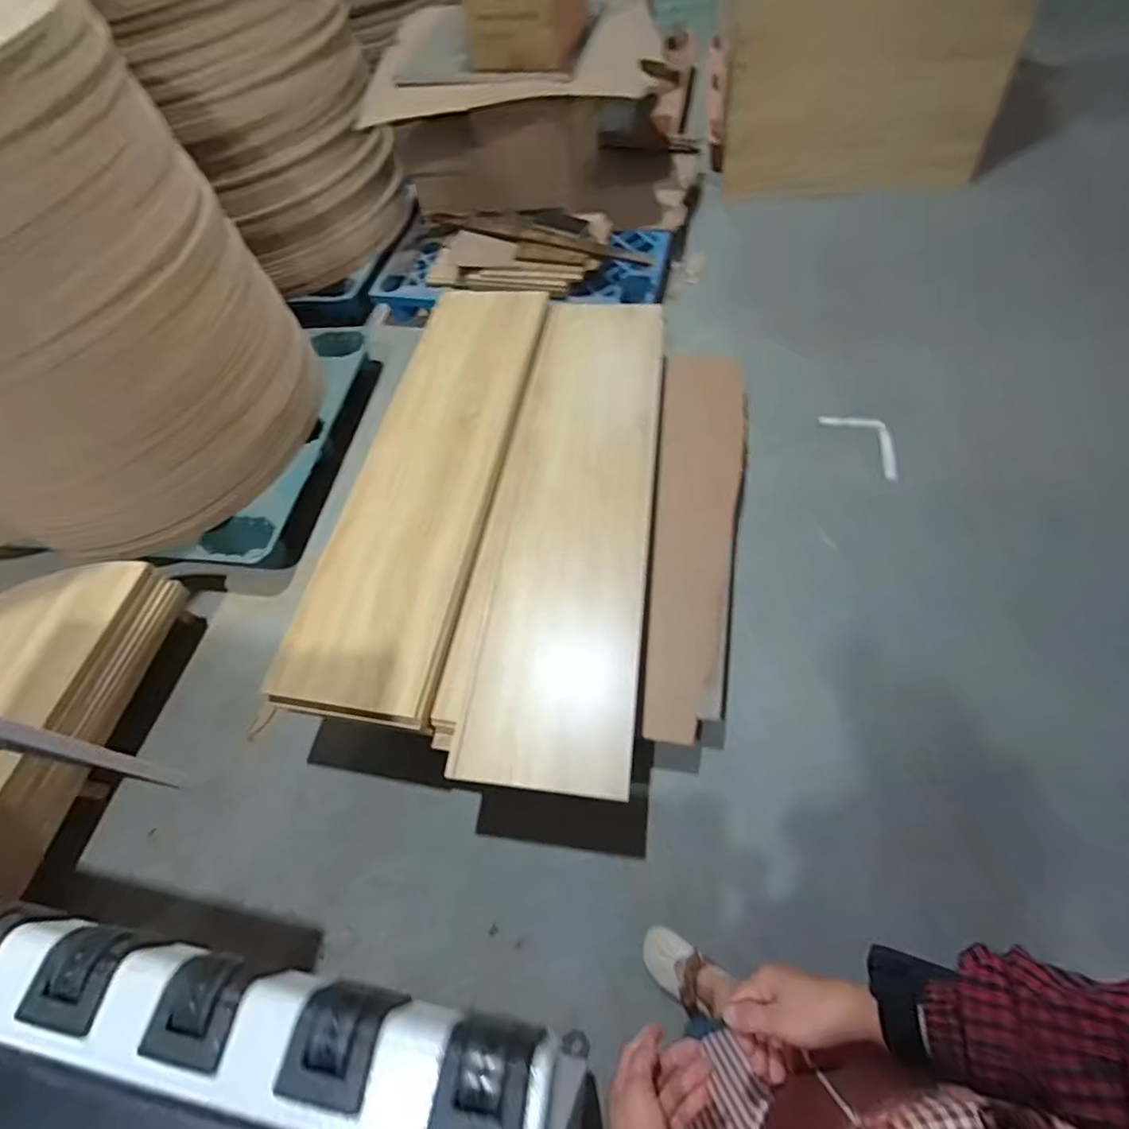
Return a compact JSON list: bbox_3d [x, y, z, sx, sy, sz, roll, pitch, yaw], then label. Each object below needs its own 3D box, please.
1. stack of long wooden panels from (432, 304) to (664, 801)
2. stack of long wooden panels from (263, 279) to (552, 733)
[{"bbox_3d":[0.003,-0.158,1.401,0.405,0.048,1.357,4,63,9],"label":"stack of long wooden panels"},{"bbox_3d":[-0.368,-0.272,1.506,0.385,0.076,1.370,6,61,12],"label":"stack of long wooden panels"}]

